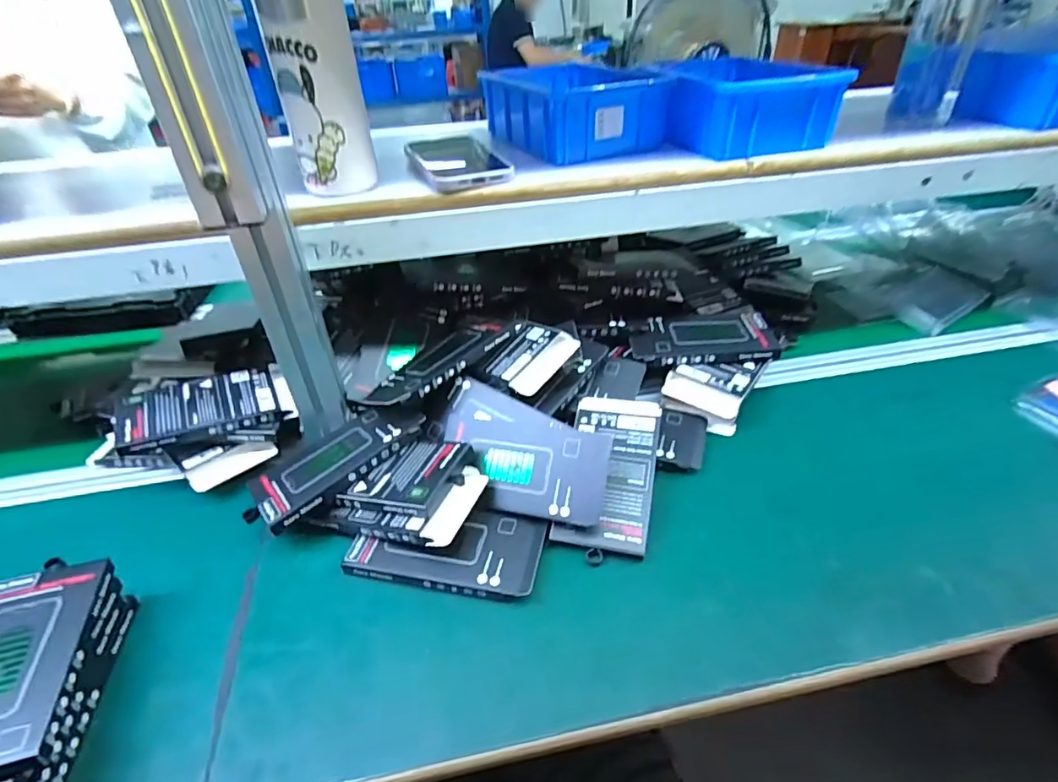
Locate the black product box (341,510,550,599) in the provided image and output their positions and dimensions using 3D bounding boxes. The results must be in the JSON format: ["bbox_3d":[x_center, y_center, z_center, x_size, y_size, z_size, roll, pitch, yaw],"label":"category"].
[{"bbox_3d":[-0.067,0.128,0.446,0.152,0.017,0.072,4,38,12],"label":"black product box"}]

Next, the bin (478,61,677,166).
[{"bbox_3d":[0.038,-0.296,0.574,0.118,0.061,0.192,-21,40,-21],"label":"bin"}]

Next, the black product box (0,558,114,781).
[{"bbox_3d":[-0.324,0.171,0.341,0.077,0.023,0.142,-12,37,-9],"label":"black product box"}]

